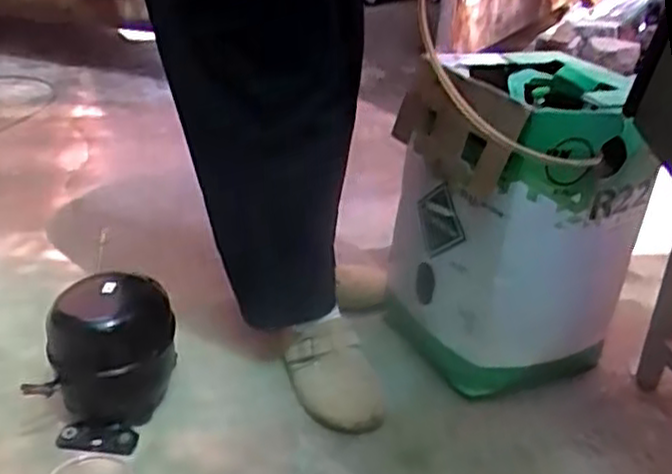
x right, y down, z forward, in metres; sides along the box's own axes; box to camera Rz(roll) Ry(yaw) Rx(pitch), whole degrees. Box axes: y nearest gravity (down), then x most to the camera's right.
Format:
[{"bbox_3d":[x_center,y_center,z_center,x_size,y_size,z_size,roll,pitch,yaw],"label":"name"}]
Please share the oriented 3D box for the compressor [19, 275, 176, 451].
[{"bbox_3d":[-0.281,0.155,0.980,0.136,0.175,0.179,10,30,13],"label":"compressor"}]

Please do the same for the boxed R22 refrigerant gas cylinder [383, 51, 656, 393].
[{"bbox_3d":[0.237,-0.020,1.090,0.275,0.410,0.257,-11,32,-23],"label":"boxed R22 refrigerant gas cylinder"}]

